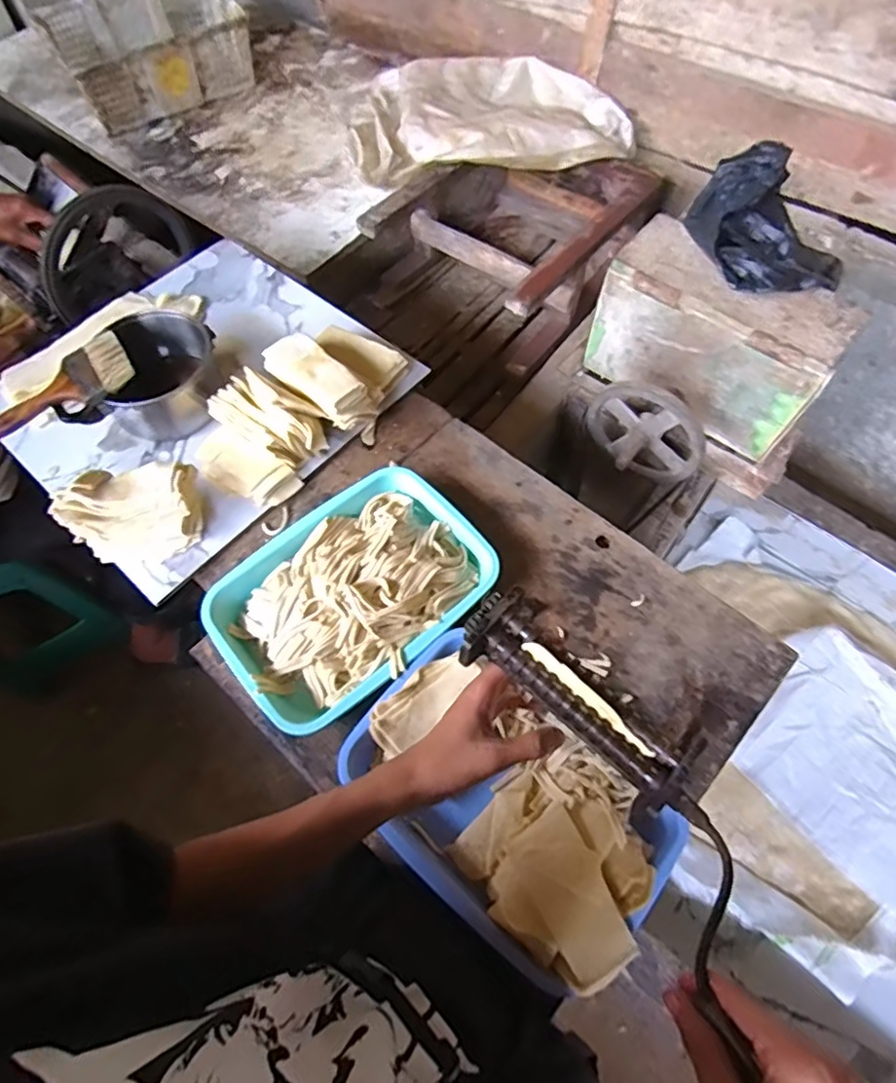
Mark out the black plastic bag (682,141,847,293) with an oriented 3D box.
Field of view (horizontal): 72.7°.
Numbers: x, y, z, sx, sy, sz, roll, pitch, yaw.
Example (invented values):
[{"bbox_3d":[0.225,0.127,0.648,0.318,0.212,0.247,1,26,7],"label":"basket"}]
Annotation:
[{"bbox_3d":[0.460,-0.451,0.873,0.181,0.101,0.218,-30,67,-13],"label":"black plastic bag"}]

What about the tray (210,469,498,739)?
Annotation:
[{"bbox_3d":[-0.107,0.052,0.705,0.313,0.056,0.219,-39,70,-16],"label":"tray"}]

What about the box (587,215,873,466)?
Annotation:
[{"bbox_3d":[0.414,-0.315,0.963,0.348,0.220,0.136,38,70,17],"label":"box"}]

